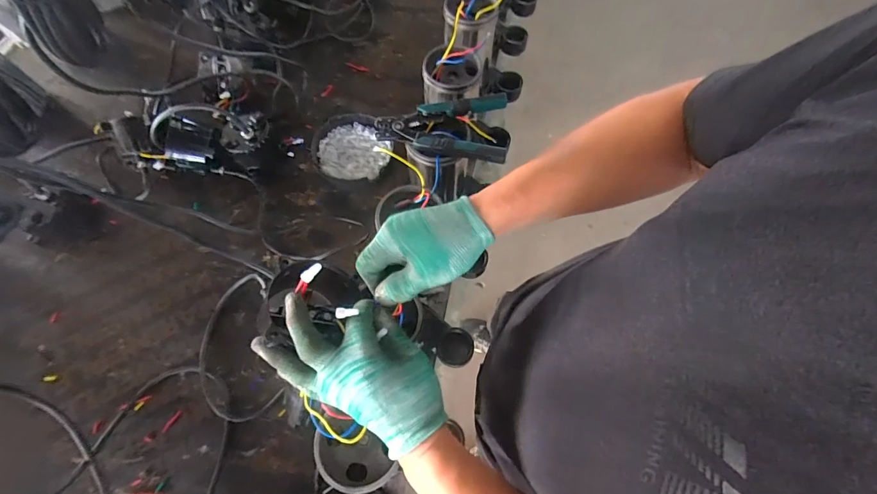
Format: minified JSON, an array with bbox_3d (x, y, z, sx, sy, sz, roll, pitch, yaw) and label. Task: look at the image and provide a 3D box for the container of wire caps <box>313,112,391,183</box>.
[{"bbox_3d":[-0.162,-0.177,0.720,0.151,0.051,0.134,10,67,2],"label":"container of wire caps"}]

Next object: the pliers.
[{"bbox_3d":[0.008,-0.176,0.531,0.181,0.030,0.098,14,68,4],"label":"pliers"}]

